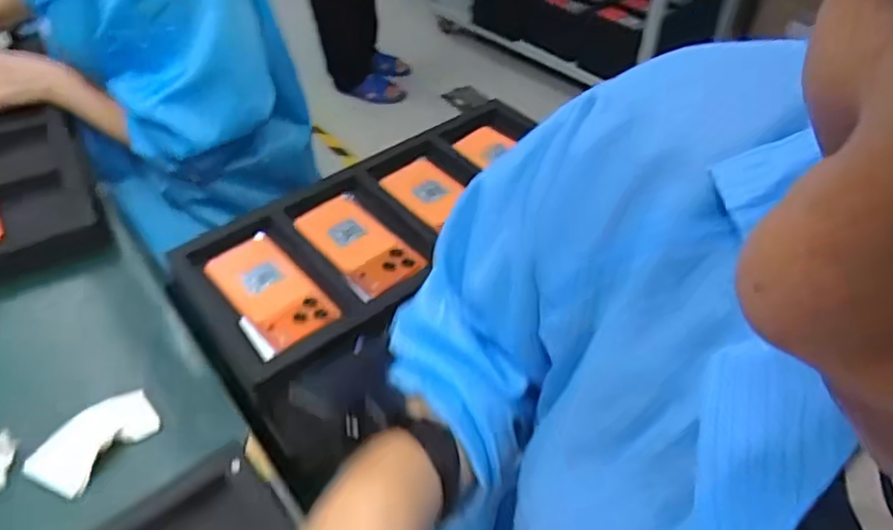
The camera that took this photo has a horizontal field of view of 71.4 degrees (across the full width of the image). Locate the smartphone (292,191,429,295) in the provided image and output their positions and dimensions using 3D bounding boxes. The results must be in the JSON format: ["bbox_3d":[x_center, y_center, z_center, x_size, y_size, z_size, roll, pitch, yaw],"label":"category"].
[{"bbox_3d":[-0.098,-0.026,0.705,0.080,0.012,0.163,-32,54,-26],"label":"smartphone"}]

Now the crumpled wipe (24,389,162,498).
[{"bbox_3d":[-0.277,0.140,0.494,0.049,0.018,0.091,29,53,26],"label":"crumpled wipe"}]

